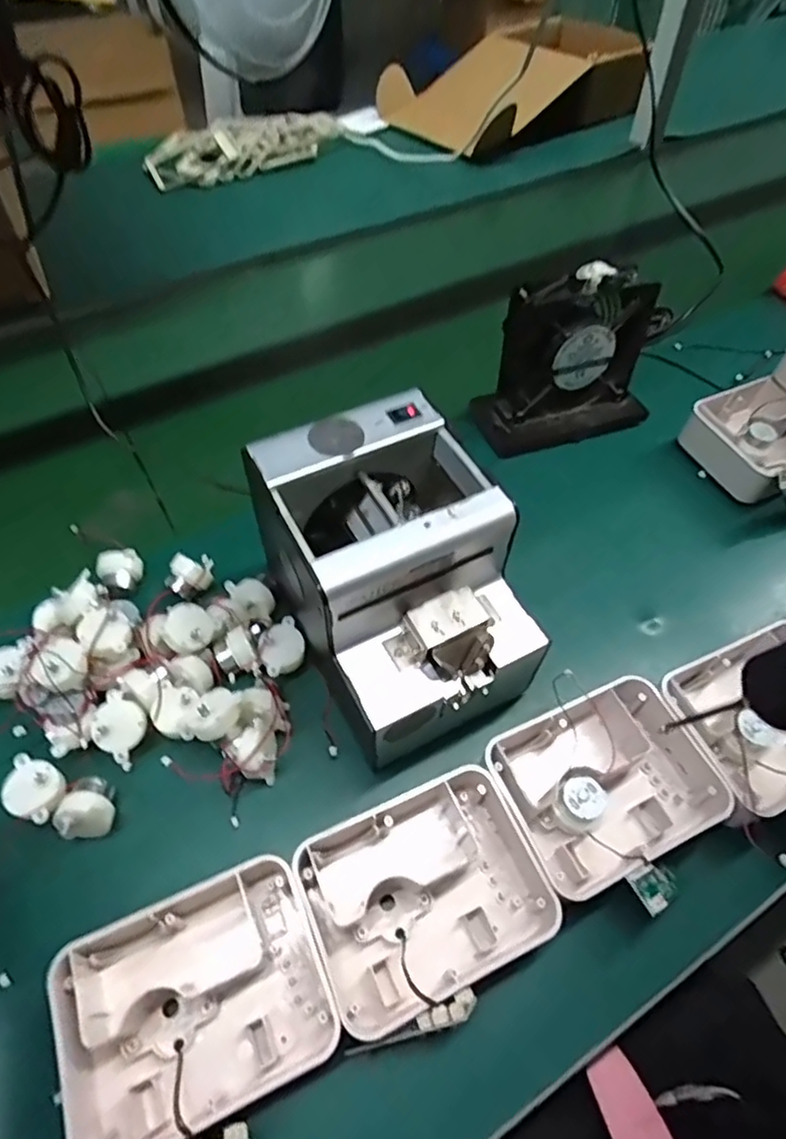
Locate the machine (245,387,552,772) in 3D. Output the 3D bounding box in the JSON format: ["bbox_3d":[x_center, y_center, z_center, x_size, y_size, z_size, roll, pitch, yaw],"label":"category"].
[{"bbox_3d":[0.002,0.009,0.401,0.134,0.136,0.181,-22,57,-16],"label":"machine"}]

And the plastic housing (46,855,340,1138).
[{"bbox_3d":[-0.101,0.225,0.322,0.127,0.037,0.100,-20,56,-15],"label":"plastic housing"}]

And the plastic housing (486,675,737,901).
[{"bbox_3d":[0.132,0.135,0.394,0.130,0.043,0.099,-20,56,-15],"label":"plastic housing"}]

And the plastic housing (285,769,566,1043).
[{"bbox_3d":[0.018,0.184,0.354,0.128,0.039,0.098,-20,56,-15],"label":"plastic housing"}]

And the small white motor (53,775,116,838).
[{"bbox_3d":[-0.189,0.146,0.382,0.031,0.027,0.032,-8,54,-7],"label":"small white motor"}]

